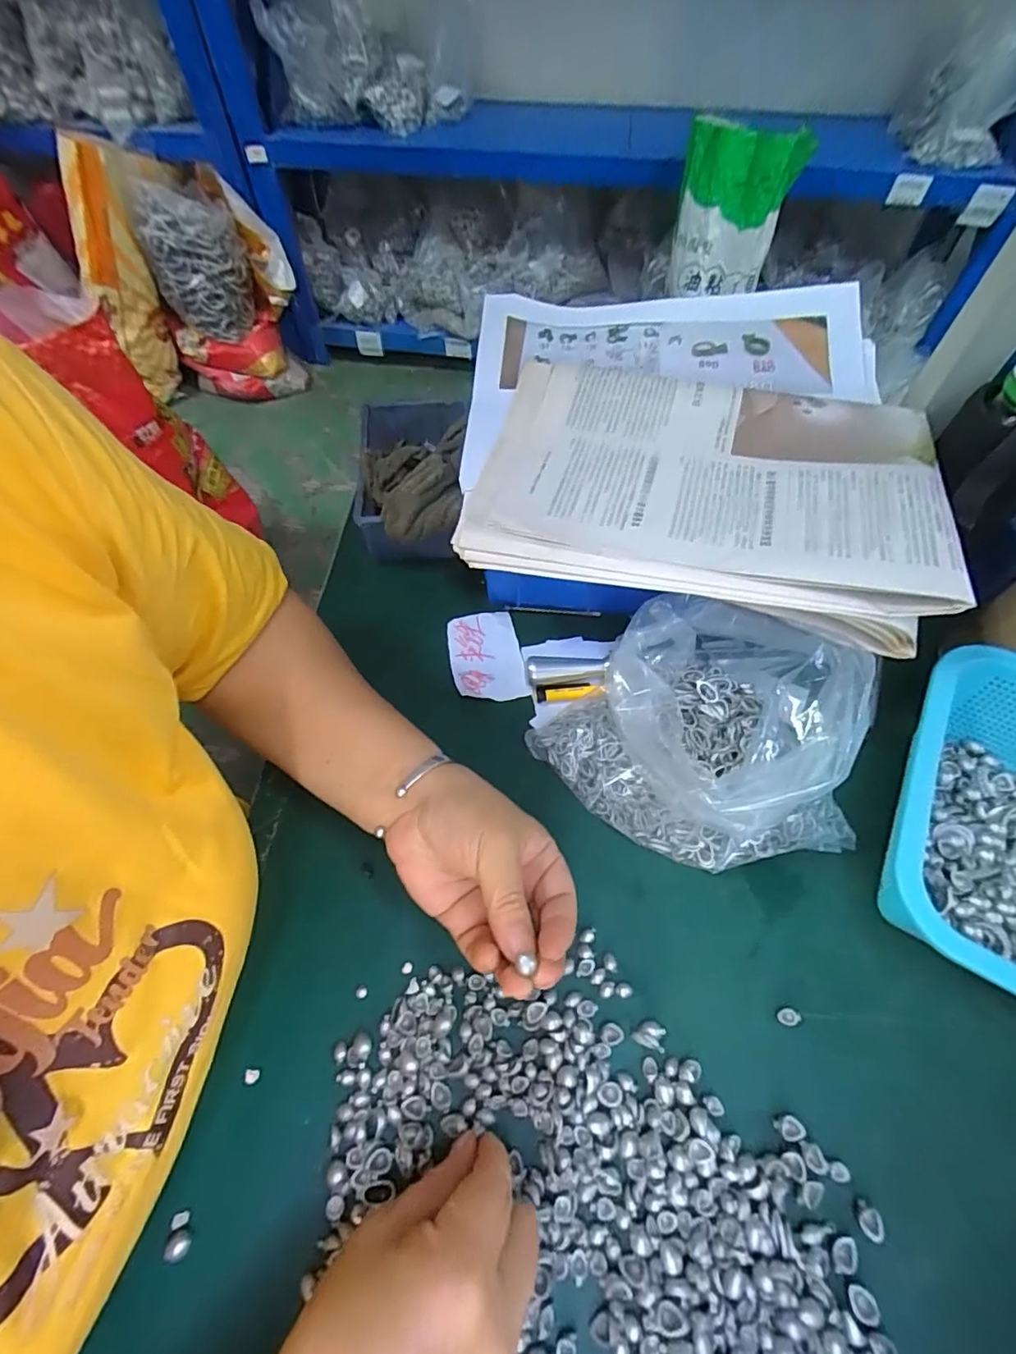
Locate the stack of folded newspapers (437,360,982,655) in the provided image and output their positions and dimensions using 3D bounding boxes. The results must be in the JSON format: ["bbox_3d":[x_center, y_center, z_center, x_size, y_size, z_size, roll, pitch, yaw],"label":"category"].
[{"bbox_3d":[0.122,-0.133,0.354,0.275,0.034,0.193,13,60,8],"label":"stack of folded newspapers"}]

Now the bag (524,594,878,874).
[{"bbox_3d":[0.129,0.040,0.331,0.157,0.086,0.177,-35,65,-18],"label":"bag"}]

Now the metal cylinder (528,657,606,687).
[{"bbox_3d":[0.042,-0.004,0.395,0.054,0.018,0.018,-5,59,-3],"label":"metal cylinder"}]

